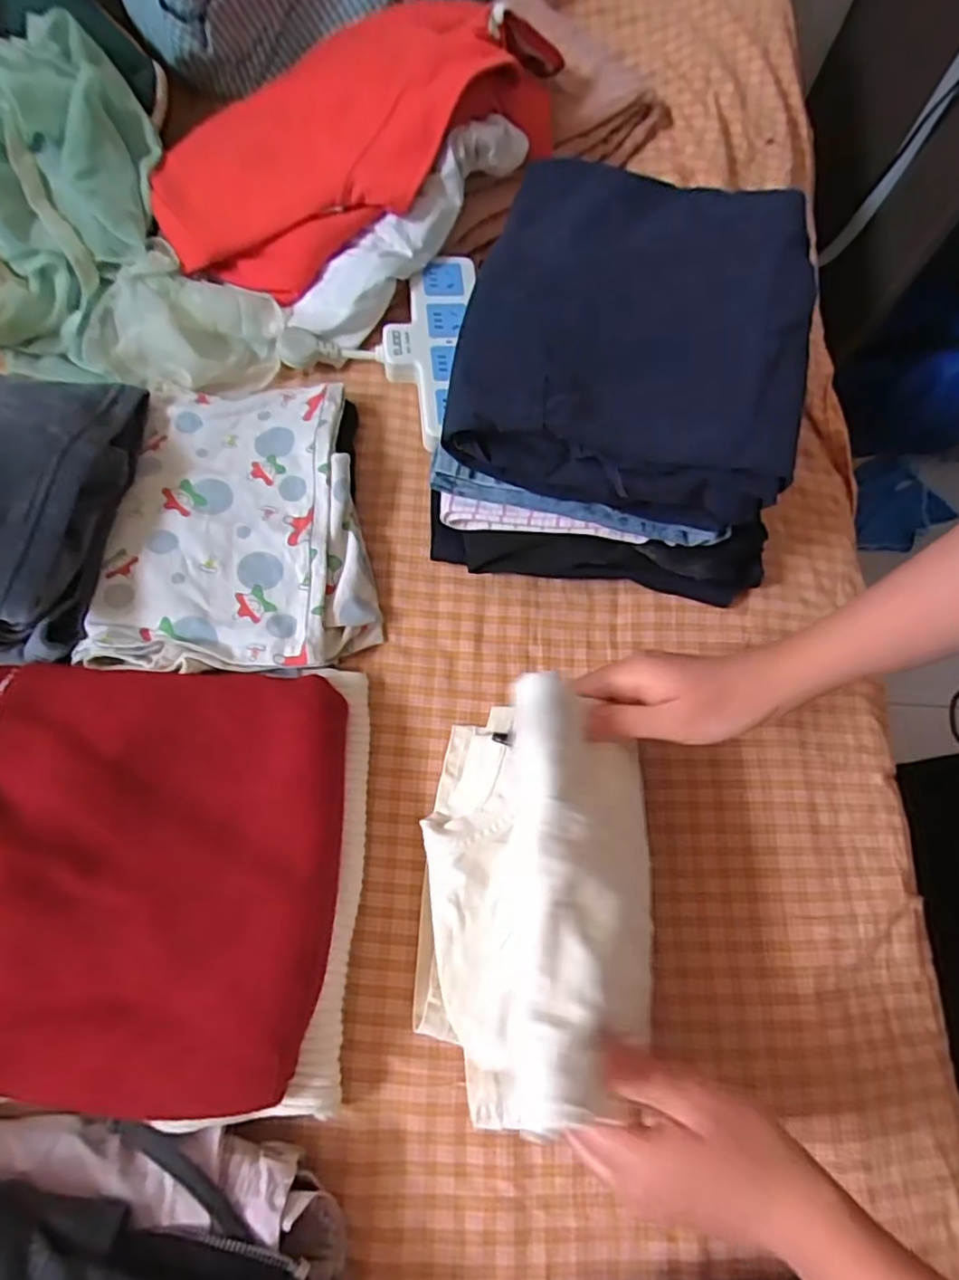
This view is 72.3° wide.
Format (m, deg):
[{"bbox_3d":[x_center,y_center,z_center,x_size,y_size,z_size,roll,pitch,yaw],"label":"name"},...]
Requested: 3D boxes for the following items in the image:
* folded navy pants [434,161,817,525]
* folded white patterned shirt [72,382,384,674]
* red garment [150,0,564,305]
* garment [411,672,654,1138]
[{"bbox_3d":[0.103,-0.200,0.421,0.207,0.056,0.246,13,69,1],"label":"folded navy pants"},{"bbox_3d":[-0.172,-0.087,0.480,0.182,0.032,0.231,-1,70,-4],"label":"folded white patterned shirt"},{"bbox_3d":[-0.094,-0.421,0.546,0.368,0.085,0.164,-31,72,-1],"label":"red garment"},{"bbox_3d":[0.025,0.138,0.358,0.113,0.136,0.218,3,67,-2],"label":"garment"}]

